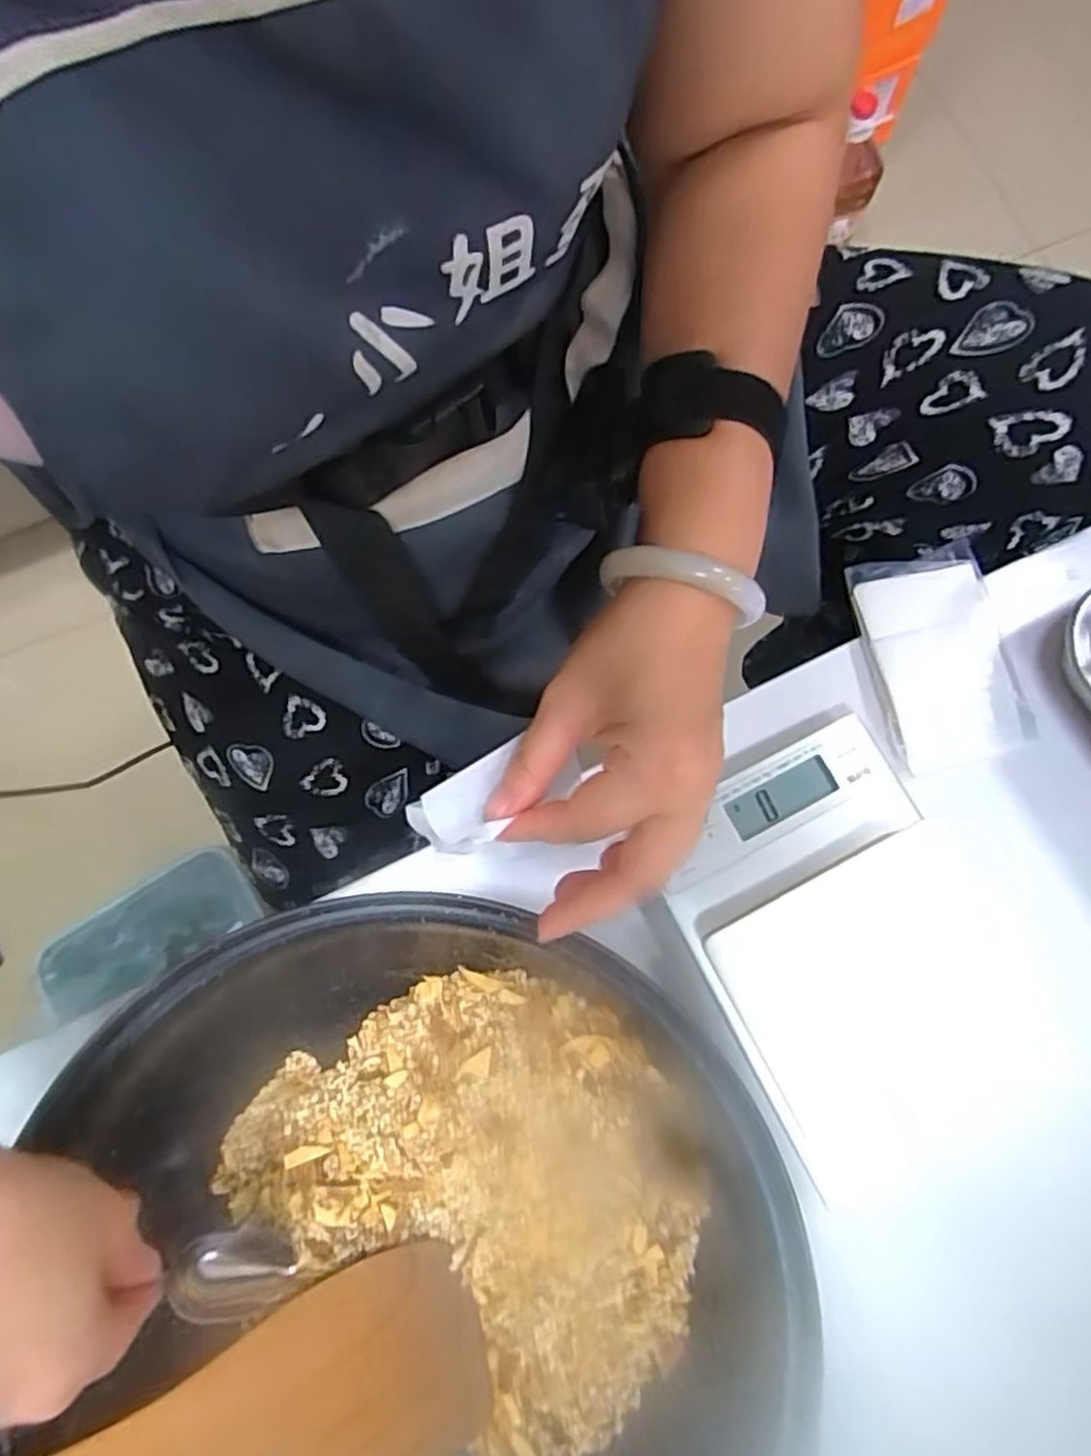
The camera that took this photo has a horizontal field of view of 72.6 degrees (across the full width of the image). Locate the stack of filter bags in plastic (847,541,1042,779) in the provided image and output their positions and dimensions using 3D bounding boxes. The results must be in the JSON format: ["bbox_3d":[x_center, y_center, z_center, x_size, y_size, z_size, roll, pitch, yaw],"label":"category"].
[{"bbox_3d":[0.230,-0.043,0.438,0.082,0.017,0.131,-11,78,-4],"label":"stack of filter bags in plastic"}]

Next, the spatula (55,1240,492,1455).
[{"bbox_3d":[-0.175,0.287,0.281,0.314,0.024,0.076,-1,77,-27],"label":"spatula"}]

